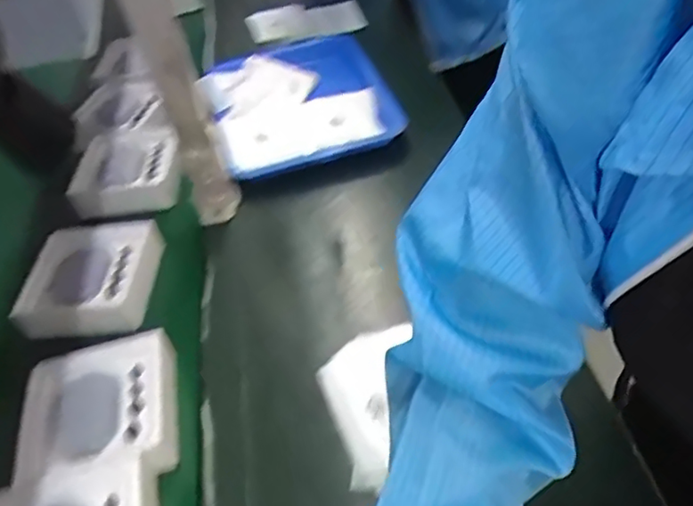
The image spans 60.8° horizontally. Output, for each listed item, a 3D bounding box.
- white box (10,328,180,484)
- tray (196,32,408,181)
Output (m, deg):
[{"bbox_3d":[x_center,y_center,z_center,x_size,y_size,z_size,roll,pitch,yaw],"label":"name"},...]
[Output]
[{"bbox_3d":[-0.244,0.161,0.590,0.162,0.056,0.146,-10,48,-4],"label":"white box"},{"bbox_3d":[-0.083,-0.255,0.936,0.277,0.036,0.358,-16,49,-10],"label":"tray"}]

